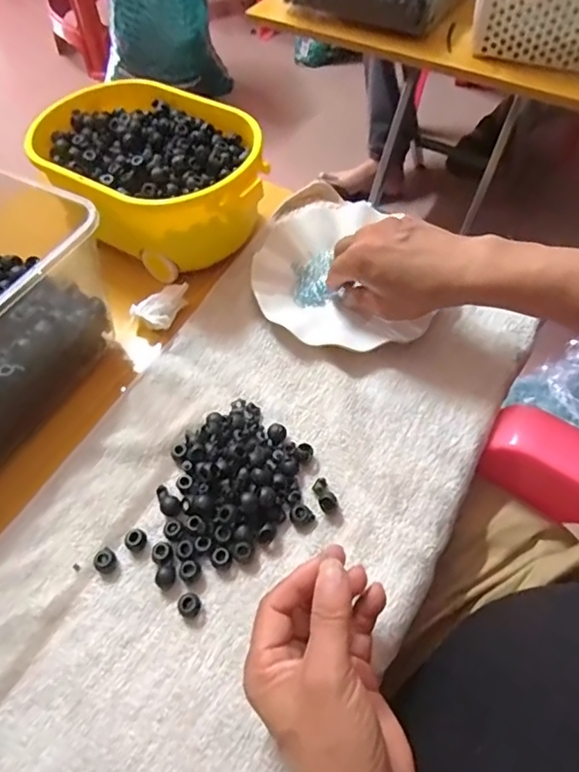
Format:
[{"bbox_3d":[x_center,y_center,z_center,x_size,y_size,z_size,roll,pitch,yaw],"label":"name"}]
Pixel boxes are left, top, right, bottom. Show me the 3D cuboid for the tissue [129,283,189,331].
[{"bbox_3d":[-0.116,-0.074,0.509,0.059,0.018,0.034,-32,60,-18],"label":"tissue"}]

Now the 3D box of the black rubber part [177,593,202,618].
[{"bbox_3d":[-0.069,0.149,0.371,0.016,0.011,0.015,-1,55,2],"label":"black rubber part"}]

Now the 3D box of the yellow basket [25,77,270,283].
[{"bbox_3d":[-0.140,-0.214,0.551,0.235,0.086,0.161,26,60,19],"label":"yellow basket"}]

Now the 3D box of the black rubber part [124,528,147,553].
[{"bbox_3d":[-0.114,0.113,0.400,0.016,0.008,0.015,-1,55,2],"label":"black rubber part"}]

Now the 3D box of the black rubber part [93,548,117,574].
[{"bbox_3d":[-0.133,0.126,0.391,0.013,0.015,0.015,32,63,22],"label":"black rubber part"}]

